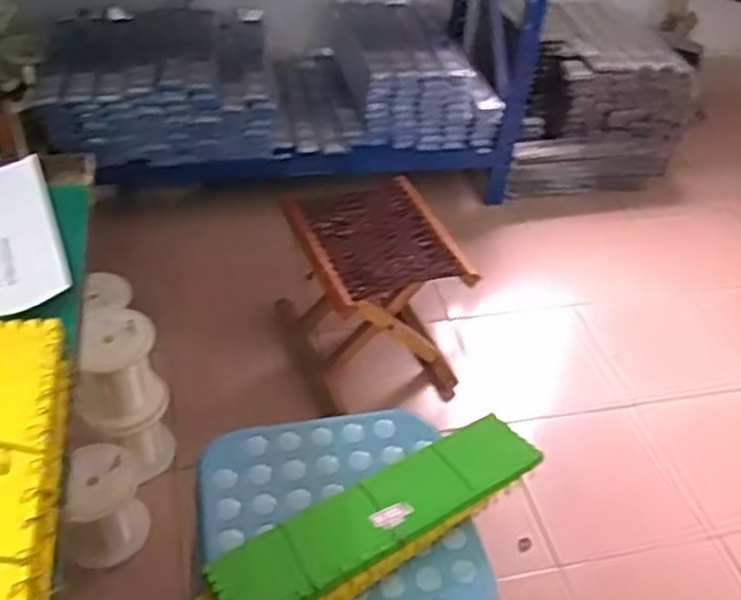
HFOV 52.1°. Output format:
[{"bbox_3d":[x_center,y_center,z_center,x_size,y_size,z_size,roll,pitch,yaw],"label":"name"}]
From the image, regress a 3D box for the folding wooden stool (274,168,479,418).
[{"bbox_3d":[0.001,-0.014,1.472,0.293,0.318,0.315,-12,45,-19],"label":"folding wooden stool"}]

